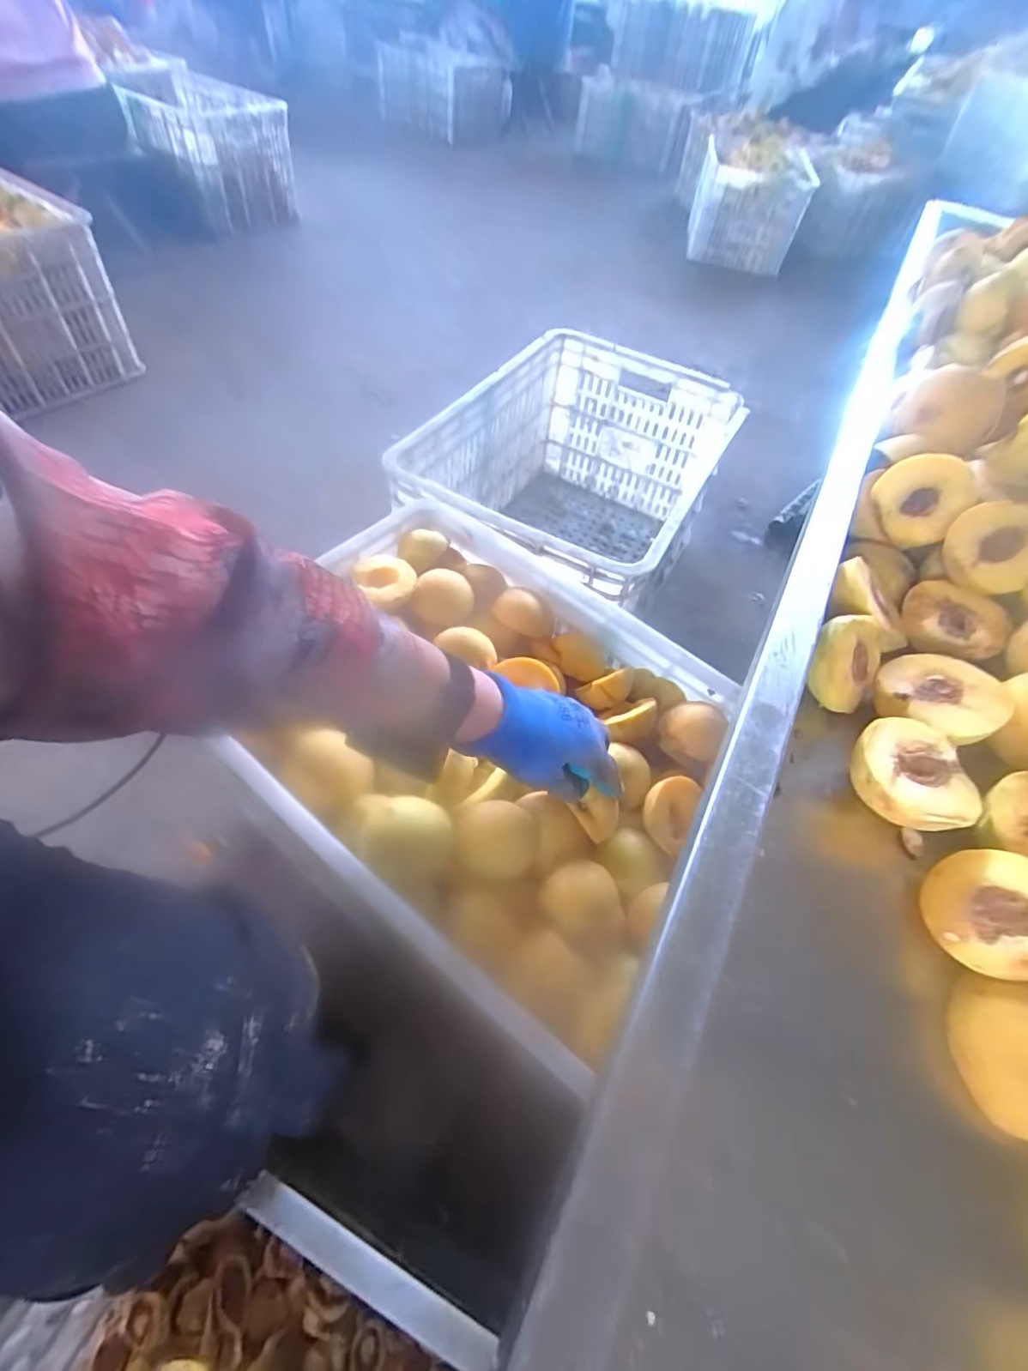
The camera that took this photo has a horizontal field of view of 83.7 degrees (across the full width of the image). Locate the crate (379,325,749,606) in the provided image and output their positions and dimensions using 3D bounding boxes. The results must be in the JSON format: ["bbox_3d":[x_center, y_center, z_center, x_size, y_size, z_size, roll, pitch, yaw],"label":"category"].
[{"bbox_3d":[0.091,-0.277,0.906,0.356,0.290,0.528,24,55,10],"label":"crate"}]

